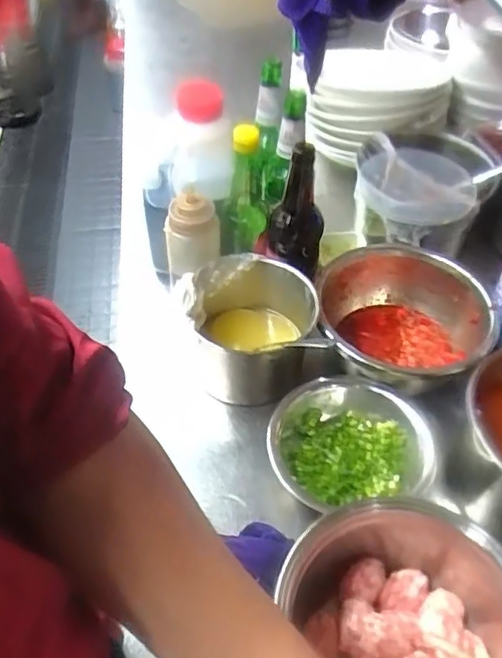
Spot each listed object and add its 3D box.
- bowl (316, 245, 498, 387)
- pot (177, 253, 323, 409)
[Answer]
[{"bbox_3d":[0.181,0.006,0.760,0.198,0.118,0.188,1,48,-1],"label":"bowl"},{"bbox_3d":[-0.001,0.000,0.756,0.145,0.119,0.132,1,48,-1],"label":"pot"}]

